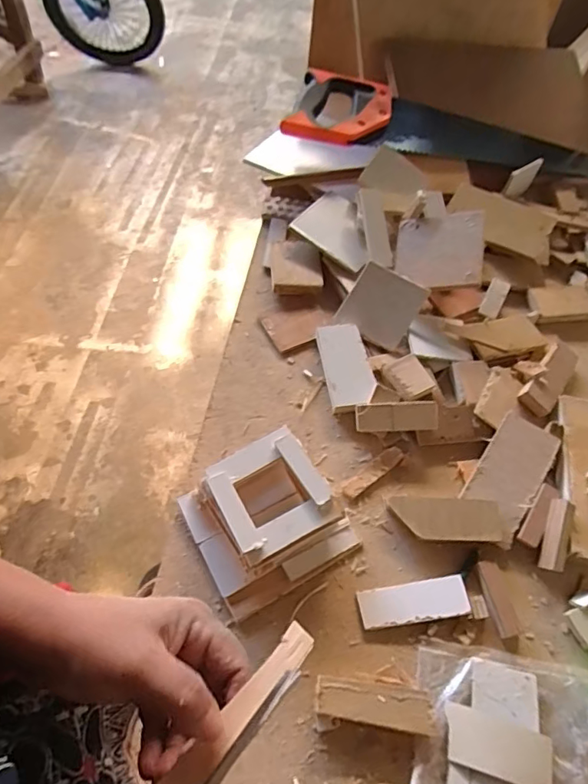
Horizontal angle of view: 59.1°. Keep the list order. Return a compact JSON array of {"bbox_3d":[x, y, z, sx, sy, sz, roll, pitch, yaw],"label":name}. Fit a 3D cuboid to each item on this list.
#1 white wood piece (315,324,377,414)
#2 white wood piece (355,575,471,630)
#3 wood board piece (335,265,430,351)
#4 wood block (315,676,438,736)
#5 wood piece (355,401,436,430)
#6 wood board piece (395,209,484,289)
[{"bbox_3d":[0.058,-0.031,0.560,0.049,0.013,0.108,-5,57,-8],"label":"white wood piece"},{"bbox_3d":[0.103,0.180,0.445,0.092,0.010,0.033,-6,57,-8],"label":"white wood piece"},{"bbox_3d":[0.100,-0.098,0.596,0.080,0.006,0.083,31,90,8],"label":"wood board piece"},{"bbox_3d":[0.062,0.242,0.401,0.090,0.016,0.027,9,56,2],"label":"wood block"},{"bbox_3d":[0.102,0.024,0.518,0.081,0.007,0.028,-2,79,-3],"label":"wood piece"},{"bbox_3d":[0.169,-0.166,0.608,0.099,0.011,0.096,2,74,27],"label":"wood board piece"}]

